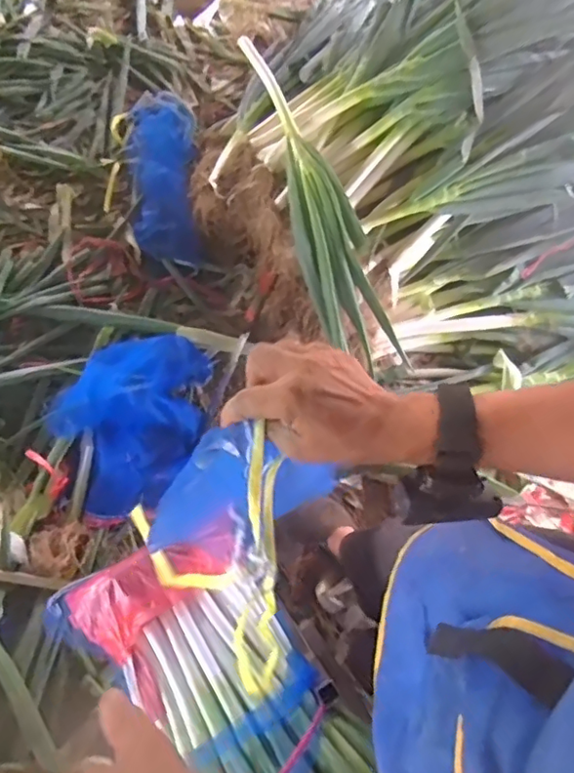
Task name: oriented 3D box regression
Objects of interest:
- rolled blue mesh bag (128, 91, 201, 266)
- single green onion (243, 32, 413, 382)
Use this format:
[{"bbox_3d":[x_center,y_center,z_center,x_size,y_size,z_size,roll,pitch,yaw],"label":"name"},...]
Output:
[{"bbox_3d":[-0.309,-0.549,1.376,0.164,0.085,0.519,-7,73,-5],"label":"rolled blue mesh bag"},{"bbox_3d":[0.059,-0.384,1.178,0.154,0.132,0.759,-21,92,-9],"label":"single green onion"}]

